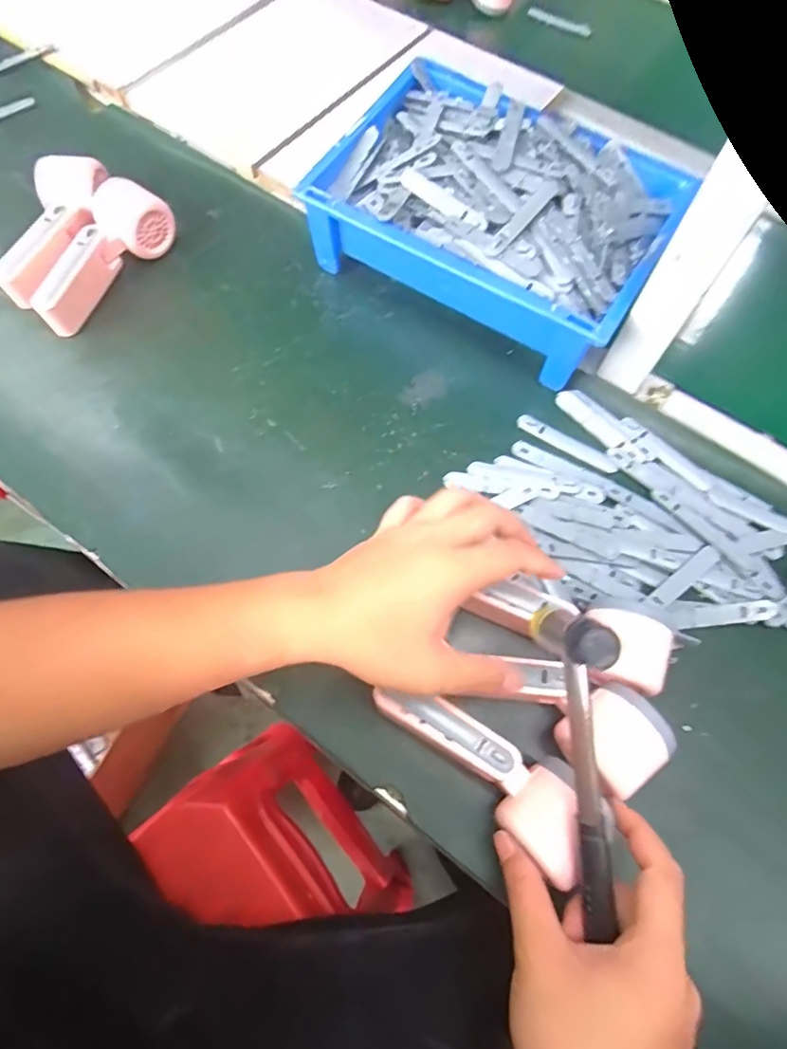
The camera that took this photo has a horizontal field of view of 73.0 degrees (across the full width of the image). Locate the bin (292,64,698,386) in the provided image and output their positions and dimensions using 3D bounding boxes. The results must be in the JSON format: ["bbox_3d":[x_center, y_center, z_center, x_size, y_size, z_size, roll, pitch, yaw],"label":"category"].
[{"bbox_3d":[0.089,-0.284,0.500,0.301,0.096,0.212,30,69,10],"label":"bin"}]

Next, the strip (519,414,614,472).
[{"bbox_3d":[0.154,-0.072,0.472,0.092,0.004,0.017,31,69,10],"label":"strip"}]

